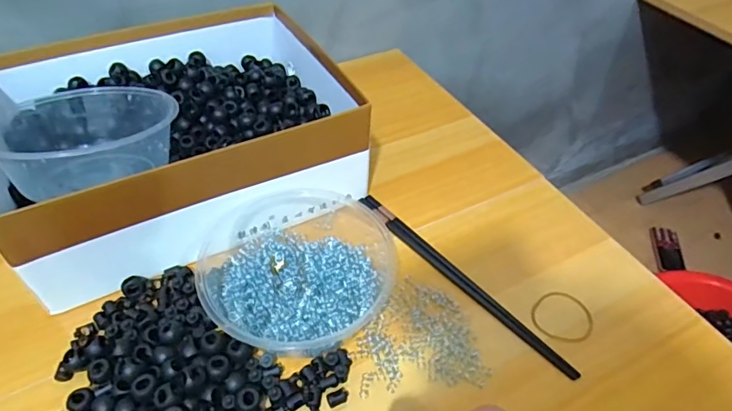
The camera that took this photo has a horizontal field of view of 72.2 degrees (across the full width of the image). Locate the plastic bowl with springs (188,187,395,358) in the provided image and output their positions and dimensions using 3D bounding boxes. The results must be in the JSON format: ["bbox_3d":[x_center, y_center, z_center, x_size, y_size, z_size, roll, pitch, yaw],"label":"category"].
[{"bbox_3d":[-0.048,0.044,0.408,0.163,0.051,0.154,1,46,-1],"label":"plastic bowl with springs"}]

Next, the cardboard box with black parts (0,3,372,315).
[{"bbox_3d":[-0.169,-0.074,0.480,0.323,0.102,0.242,-21,51,-21],"label":"cardboard box with black parts"}]

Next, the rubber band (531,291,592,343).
[{"bbox_3d":[0.162,0.092,0.412,0.047,0.004,0.049,1,46,-1],"label":"rubber band"}]

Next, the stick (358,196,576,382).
[{"bbox_3d":[0.079,0.060,0.430,0.014,0.006,0.233,-32,56,-29],"label":"stick"}]

